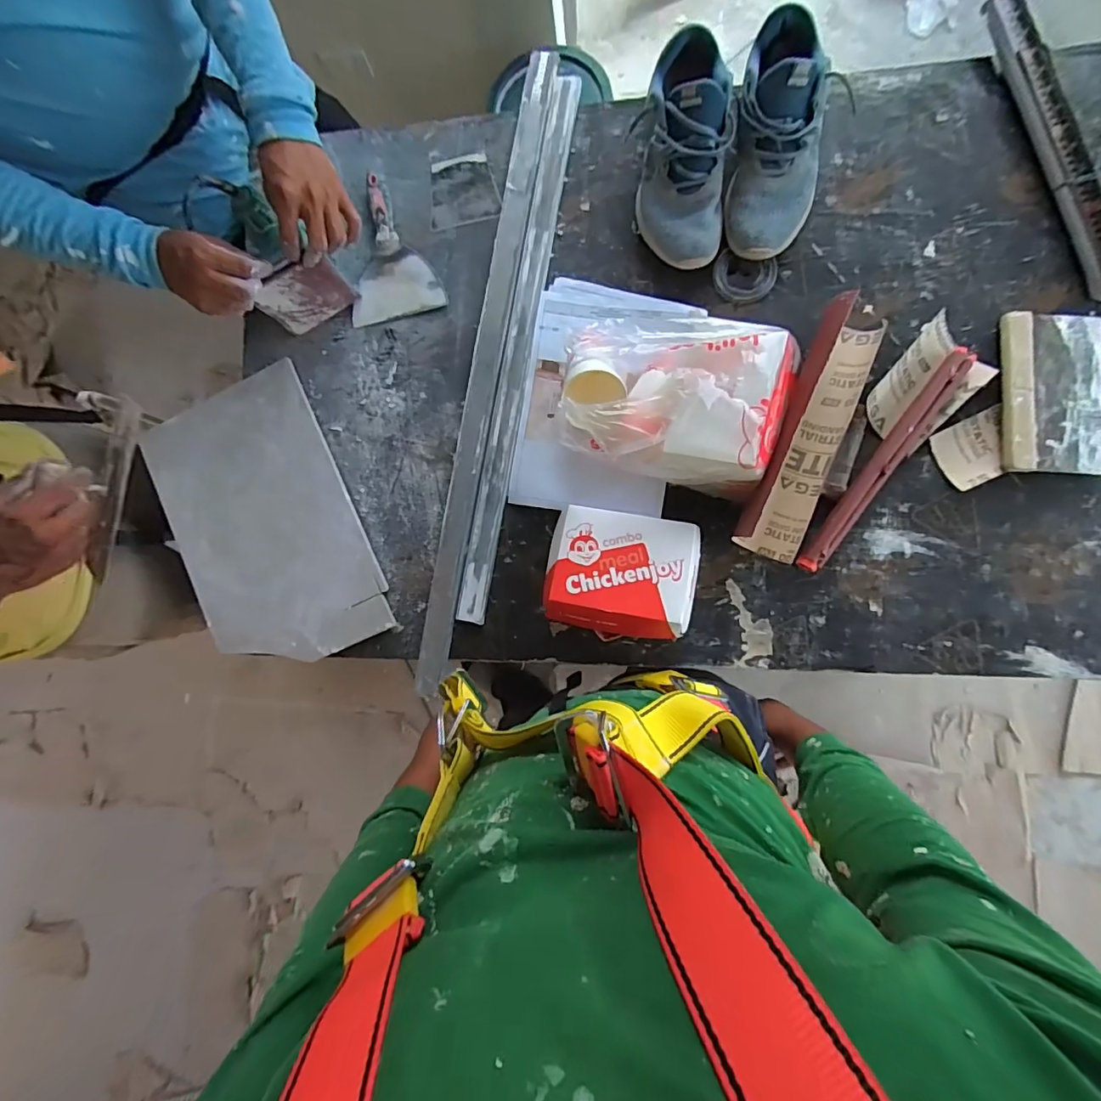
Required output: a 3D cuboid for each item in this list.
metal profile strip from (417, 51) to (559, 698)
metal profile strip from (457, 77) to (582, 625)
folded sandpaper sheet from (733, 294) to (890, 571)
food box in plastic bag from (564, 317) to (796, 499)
[{"bbox_3d":[-0.088,-0.243,0.701,0.045,0.020,0.872,10,89,8],"label":"metal profile strip"},{"bbox_3d":[-0.045,-0.273,0.699,0.041,0.016,0.745,10,89,8],"label":"metal profile strip"},{"bbox_3d":[0.318,-0.150,0.614,0.081,0.088,0.326,23,90,8],"label":"folded sandpaper sheet"},{"bbox_3d":[0.140,-0.177,0.596,0.243,0.161,0.178,15,89,8],"label":"food box in plastic bag"}]

